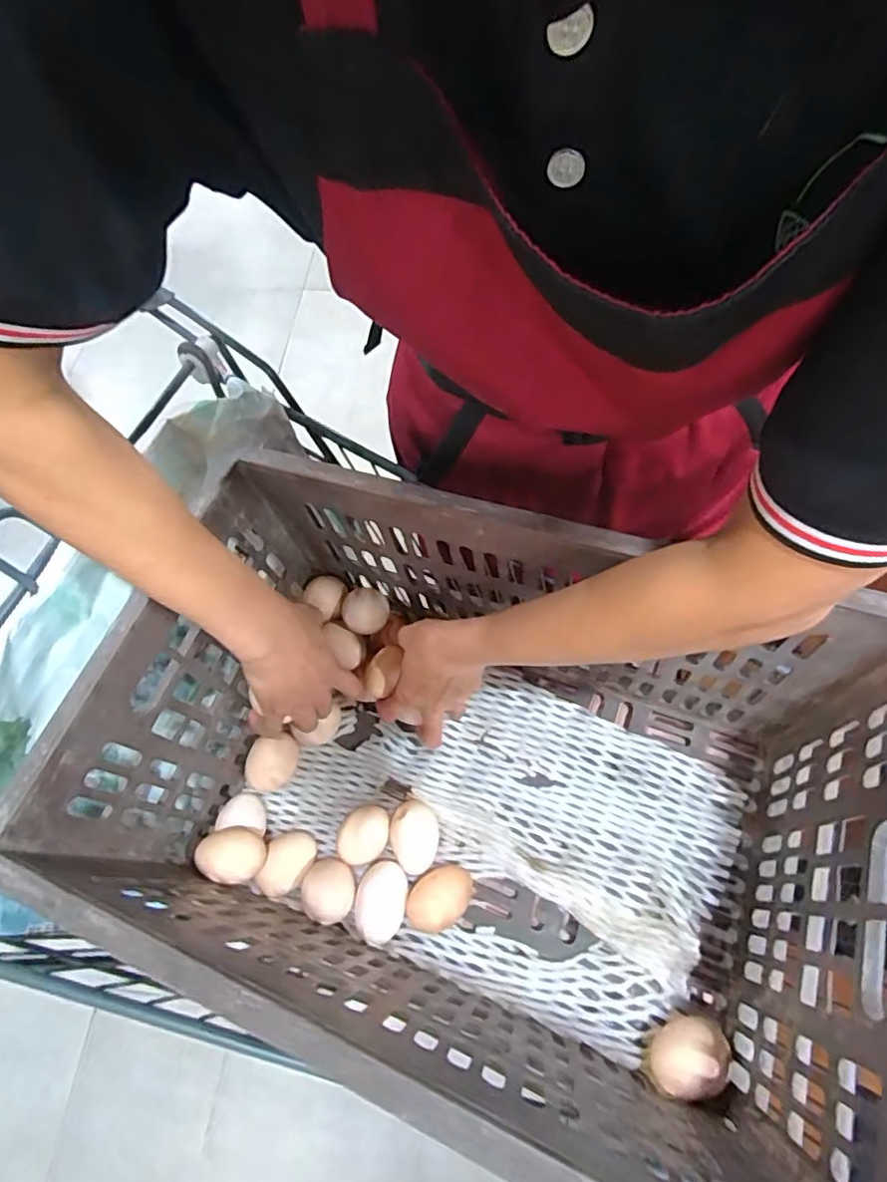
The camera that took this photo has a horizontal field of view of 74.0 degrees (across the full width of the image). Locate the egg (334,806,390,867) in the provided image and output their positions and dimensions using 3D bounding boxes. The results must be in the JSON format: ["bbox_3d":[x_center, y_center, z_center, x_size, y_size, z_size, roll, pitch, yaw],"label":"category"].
[{"bbox_3d":[-0.067,0.209,0.502,0.048,0.047,0.040,-28,68,-10],"label":"egg"}]

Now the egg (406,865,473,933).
[{"bbox_3d":[-0.004,0.246,0.469,0.057,0.035,0.040,-31,68,-12],"label":"egg"}]

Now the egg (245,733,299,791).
[{"bbox_3d":[-0.157,0.158,0.540,0.038,0.041,0.048,11,67,7],"label":"egg"}]

